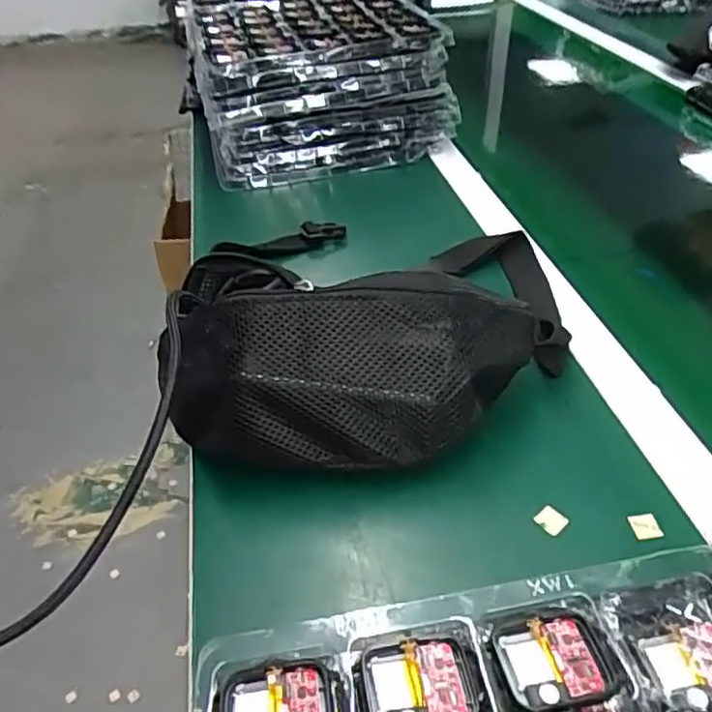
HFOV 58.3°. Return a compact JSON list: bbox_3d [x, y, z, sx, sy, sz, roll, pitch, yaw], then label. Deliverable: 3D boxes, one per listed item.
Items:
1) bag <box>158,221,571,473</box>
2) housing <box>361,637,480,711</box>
[{"bbox_3d":[0.011,-0.001,0.435,0.282,0.110,0.134,-3,40,0],"label":"bag"},{"bbox_3d":[0.025,0.131,0.252,0.043,0.006,0.036,-7,40,-4],"label":"housing"}]

